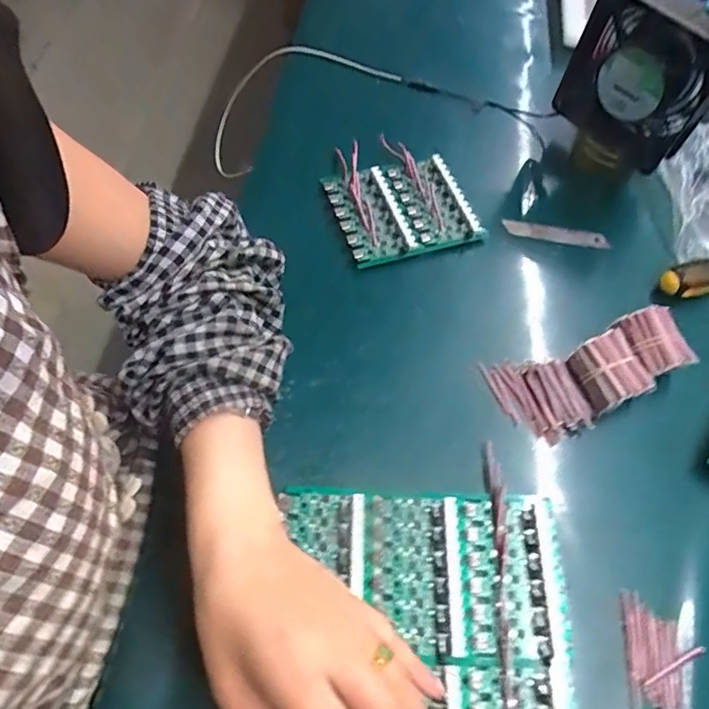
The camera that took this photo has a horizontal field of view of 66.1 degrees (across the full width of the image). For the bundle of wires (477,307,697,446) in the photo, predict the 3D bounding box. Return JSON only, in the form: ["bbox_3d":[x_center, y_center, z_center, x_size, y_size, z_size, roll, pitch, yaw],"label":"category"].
[{"bbox_3d":[0.180,0.013,0.418,0.140,0.043,0.070,-18,62,-9],"label":"bundle of wires"}]

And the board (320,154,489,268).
[{"bbox_3d":[0.044,-0.132,0.499,0.118,0.021,0.099,-16,64,-11],"label":"board"}]

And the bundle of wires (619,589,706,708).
[{"bbox_3d":[0.195,0.190,0.348,0.048,0.013,0.065,9,62,1],"label":"bundle of wires"}]

